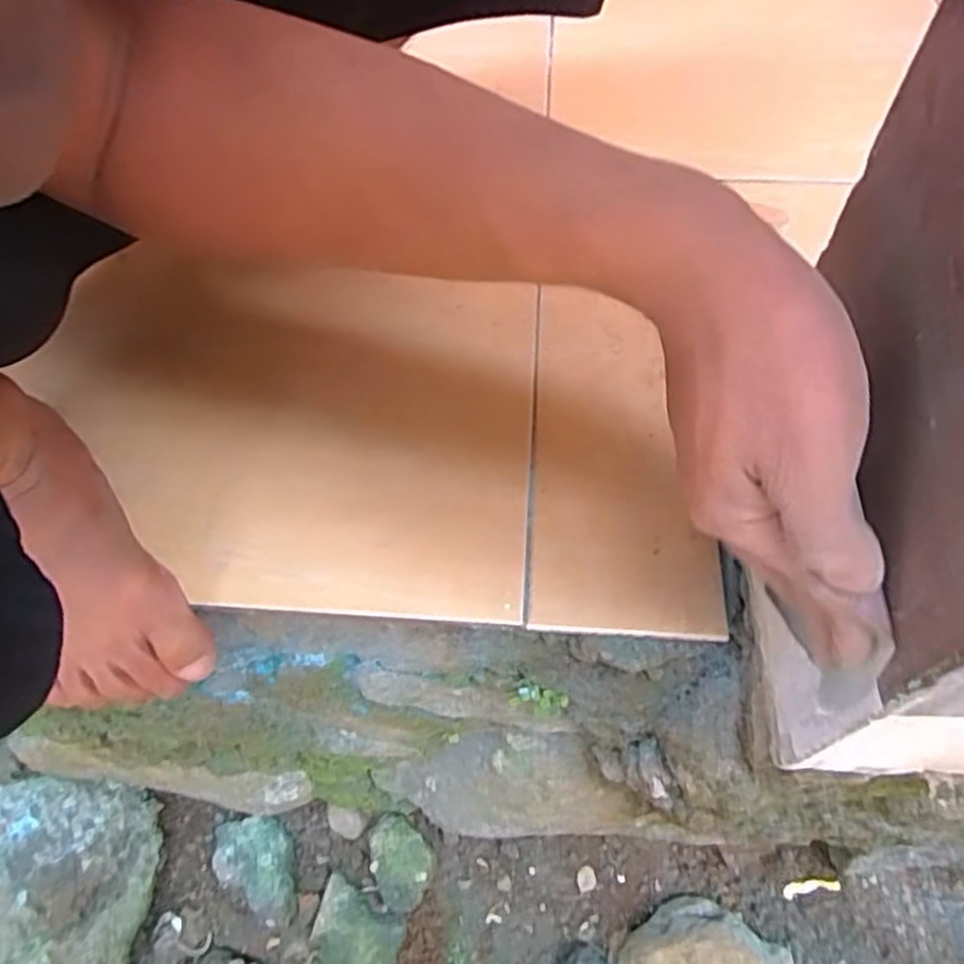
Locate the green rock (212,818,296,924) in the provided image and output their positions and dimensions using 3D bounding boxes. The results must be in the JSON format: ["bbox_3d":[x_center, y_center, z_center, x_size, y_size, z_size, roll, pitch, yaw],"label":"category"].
[{"bbox_3d":[-0.224,0.385,0.700,0.075,0.037,0.101,-15,59,-8],"label":"green rock"}]

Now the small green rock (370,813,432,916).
[{"bbox_3d":[-0.079,0.370,0.689,0.056,0.031,0.082,-9,58,-4],"label":"small green rock"}]

